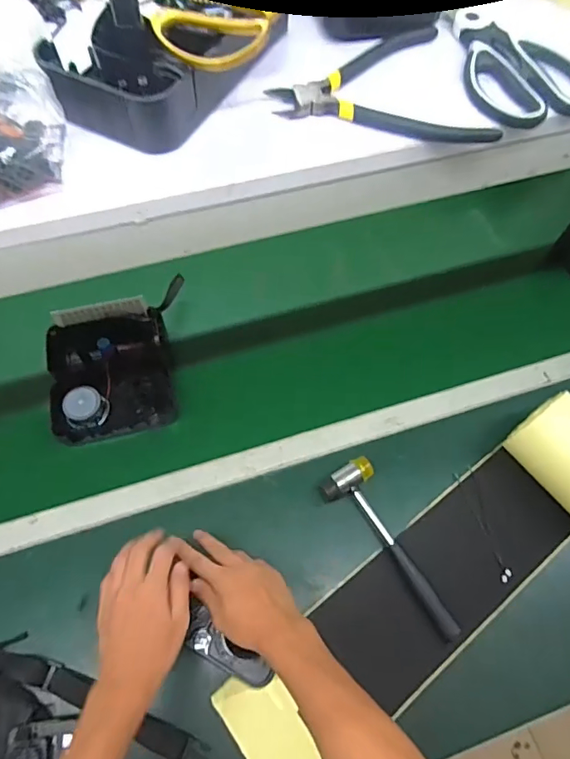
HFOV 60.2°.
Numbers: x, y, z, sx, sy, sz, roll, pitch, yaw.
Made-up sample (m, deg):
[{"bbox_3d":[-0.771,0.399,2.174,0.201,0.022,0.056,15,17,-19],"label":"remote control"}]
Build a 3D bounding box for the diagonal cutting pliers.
[{"bbox_3d":[0.062,-0.189,0.332,0.132,0.018,0.108,-17,65,-10],"label":"diagonal cutting pliers"}]

